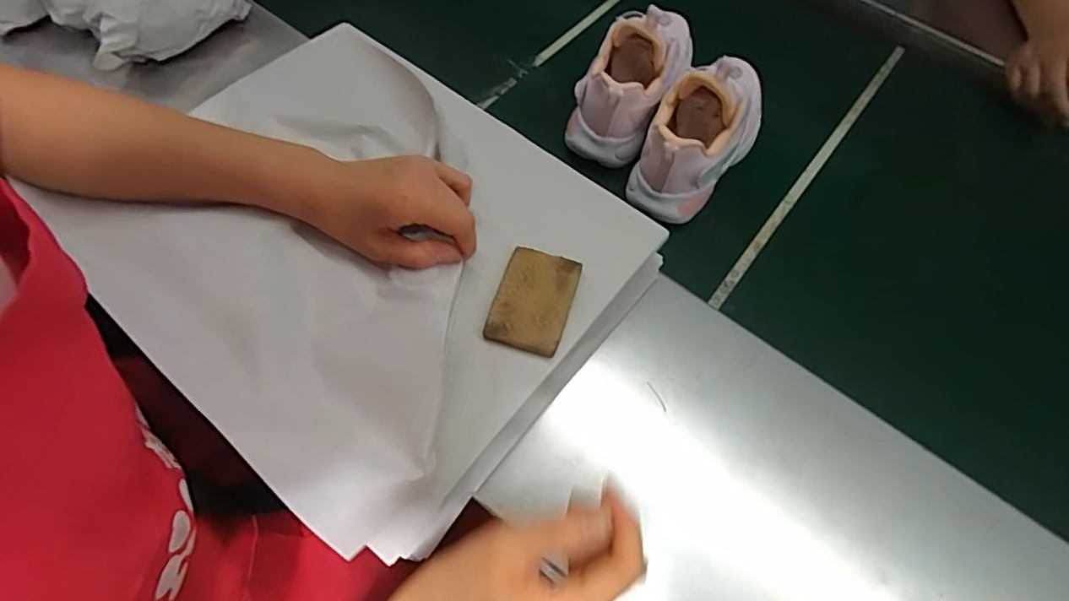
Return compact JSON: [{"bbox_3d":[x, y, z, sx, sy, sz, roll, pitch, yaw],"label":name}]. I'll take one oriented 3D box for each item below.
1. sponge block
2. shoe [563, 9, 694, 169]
[{"bbox_3d":[0.000,-0.001,0.368,0.049,0.008,0.072,17,63,5],"label":"sponge block"},{"bbox_3d":[0.107,-0.239,0.543,0.072,0.106,0.198,29,64,11],"label":"shoe"}]

